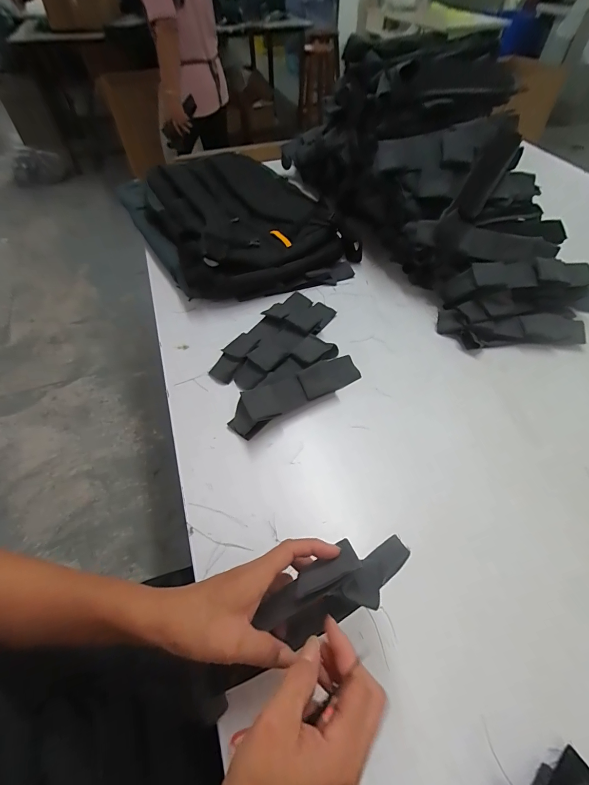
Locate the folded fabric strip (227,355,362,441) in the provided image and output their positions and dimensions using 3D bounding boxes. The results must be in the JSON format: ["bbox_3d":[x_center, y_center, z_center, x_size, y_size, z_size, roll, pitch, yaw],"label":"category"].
[{"bbox_3d":[0.007,-0.004,0.504,0.206,0.050,0.043,-29,57,-21],"label":"folded fabric strip"}]

